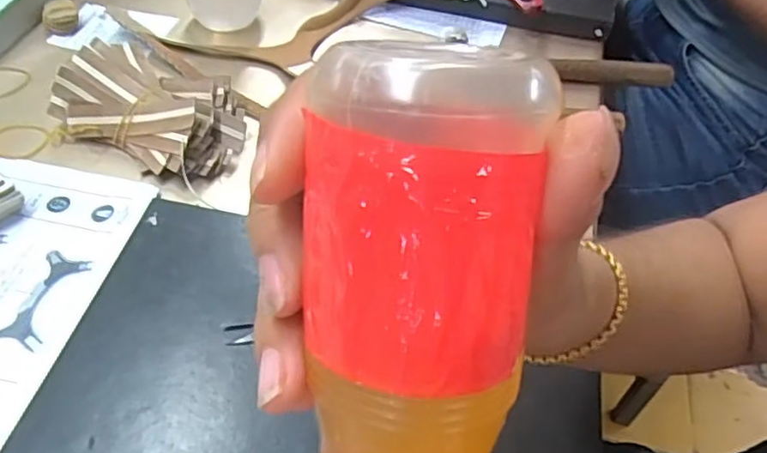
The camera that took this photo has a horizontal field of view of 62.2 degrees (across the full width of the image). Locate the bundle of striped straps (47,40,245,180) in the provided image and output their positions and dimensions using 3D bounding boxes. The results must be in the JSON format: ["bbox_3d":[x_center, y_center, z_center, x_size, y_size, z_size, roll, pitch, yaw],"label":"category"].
[{"bbox_3d":[-0.178,-0.094,0.498,0.150,0.048,0.085,22,51,14],"label":"bundle of striped straps"}]

